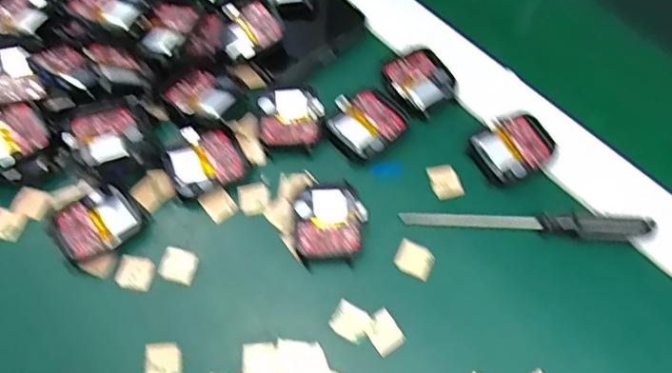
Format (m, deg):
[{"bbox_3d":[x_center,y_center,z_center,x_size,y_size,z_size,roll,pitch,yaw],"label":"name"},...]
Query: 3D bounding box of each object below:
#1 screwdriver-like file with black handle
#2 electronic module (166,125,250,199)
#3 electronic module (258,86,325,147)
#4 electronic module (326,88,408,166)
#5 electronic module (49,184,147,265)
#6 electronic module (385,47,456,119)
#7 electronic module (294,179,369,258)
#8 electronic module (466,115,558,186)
[{"bbox_3d":[0.103,0.019,0.301,0.131,0.010,0.012,5,64,3],"label":"screwdriver-like file with black handle"},{"bbox_3d":[-0.074,-0.015,0.317,0.041,0.012,0.037,-27,67,-12],"label":"electronic module"},{"bbox_3d":[-0.027,-0.043,0.331,0.036,0.007,0.040,-3,64,-1],"label":"electronic module"},{"bbox_3d":[0.018,-0.038,0.329,0.045,0.008,0.037,-39,70,-16],"label":"electronic module"},{"bbox_3d":[-0.128,0.020,0.300,0.043,0.010,0.036,-34,69,-15],"label":"electronic module"},{"bbox_3d":[0.052,-0.066,0.342,0.039,0.005,0.041,-28,67,-12],"label":"electronic module"},{"bbox_3d":[-0.003,0.018,0.301,0.037,0.011,0.041,-3,64,-1],"label":"electronic module"},{"bbox_3d":[0.103,-0.021,0.323,0.044,0.005,0.035,-26,67,-11],"label":"electronic module"}]

